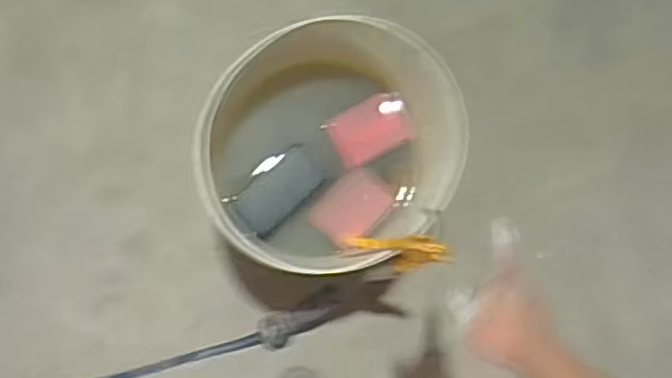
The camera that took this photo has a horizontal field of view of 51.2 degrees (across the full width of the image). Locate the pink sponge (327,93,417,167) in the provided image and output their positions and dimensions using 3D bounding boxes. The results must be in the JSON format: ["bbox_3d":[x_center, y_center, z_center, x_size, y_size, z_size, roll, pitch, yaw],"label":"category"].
[{"bbox_3d":[0.049,-0.085,0.985,0.108,0.026,0.078,-29,90,-10],"label":"pink sponge"}]

